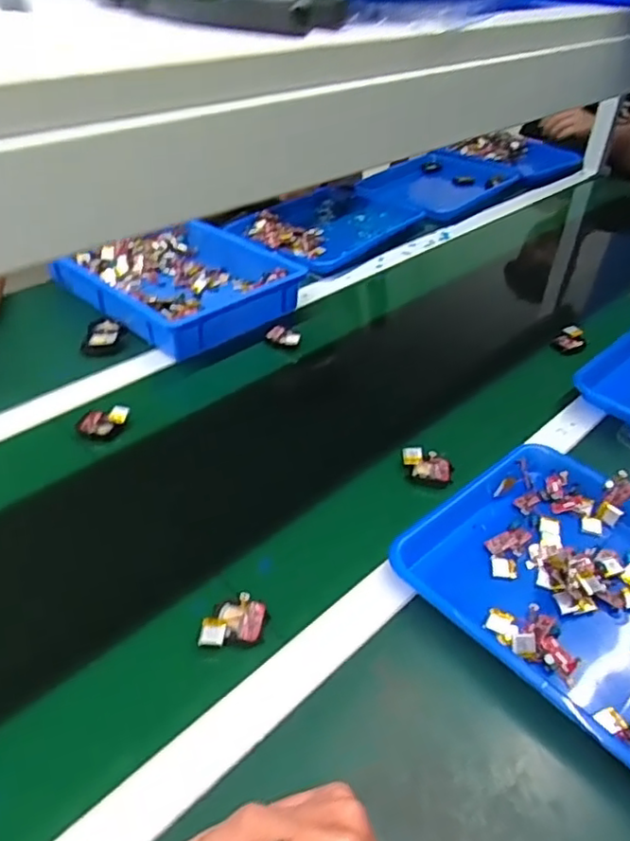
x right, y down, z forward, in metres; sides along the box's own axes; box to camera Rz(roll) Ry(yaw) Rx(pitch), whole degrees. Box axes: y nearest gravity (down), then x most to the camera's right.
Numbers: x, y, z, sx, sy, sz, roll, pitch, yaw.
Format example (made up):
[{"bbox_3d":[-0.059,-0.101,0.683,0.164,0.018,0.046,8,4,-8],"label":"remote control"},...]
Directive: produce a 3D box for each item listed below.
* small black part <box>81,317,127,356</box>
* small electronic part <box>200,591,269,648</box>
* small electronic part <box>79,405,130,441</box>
[{"bbox_3d":[-0.287,-0.118,0.864,0.053,0.019,0.086,-4,36,-7],"label":"small black part"},{"bbox_3d":[-0.066,0.165,0.520,0.055,0.016,0.041,-5,36,-9],"label":"small electronic part"},{"bbox_3d":[-0.237,0.003,0.716,0.054,0.015,0.034,-12,38,-19],"label":"small electronic part"}]

